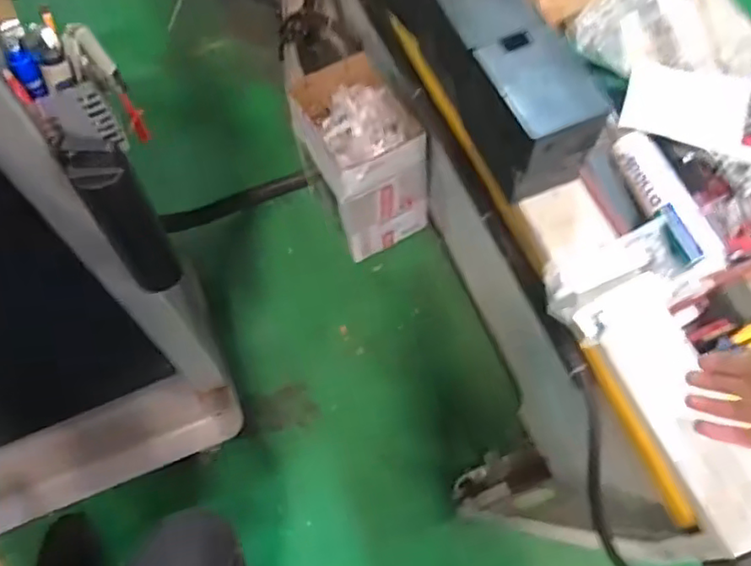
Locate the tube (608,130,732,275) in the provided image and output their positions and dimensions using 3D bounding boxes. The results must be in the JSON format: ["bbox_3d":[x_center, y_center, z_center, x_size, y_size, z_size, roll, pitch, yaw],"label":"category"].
[{"bbox_3d":[0.360,-0.100,0.777,0.066,0.040,0.215,-15,64,-5],"label":"tube"}]

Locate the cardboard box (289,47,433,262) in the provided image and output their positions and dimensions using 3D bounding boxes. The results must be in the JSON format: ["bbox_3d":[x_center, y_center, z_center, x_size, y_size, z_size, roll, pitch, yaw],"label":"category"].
[{"bbox_3d":[-0.037,-0.293,1.469,0.217,0.304,0.300,-27,65,-10],"label":"cardboard box"}]

